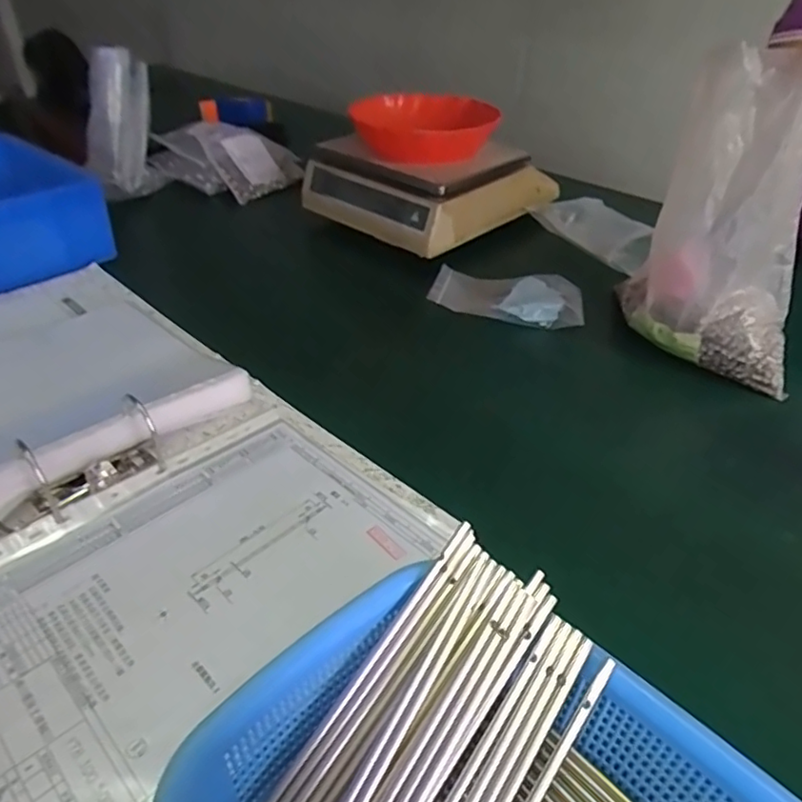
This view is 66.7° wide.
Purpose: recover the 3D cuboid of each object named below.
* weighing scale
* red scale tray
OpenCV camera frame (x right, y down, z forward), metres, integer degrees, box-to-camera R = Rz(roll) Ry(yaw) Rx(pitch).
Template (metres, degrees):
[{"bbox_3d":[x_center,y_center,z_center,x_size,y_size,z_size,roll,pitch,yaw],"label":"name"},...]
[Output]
[{"bbox_3d":[0.050,-0.339,0.922,0.318,0.116,0.247,-30,48,-35],"label":"weighing scale"},{"bbox_3d":[0.030,-0.410,0.896,0.203,0.065,0.183,-2,38,-6],"label":"red scale tray"}]

